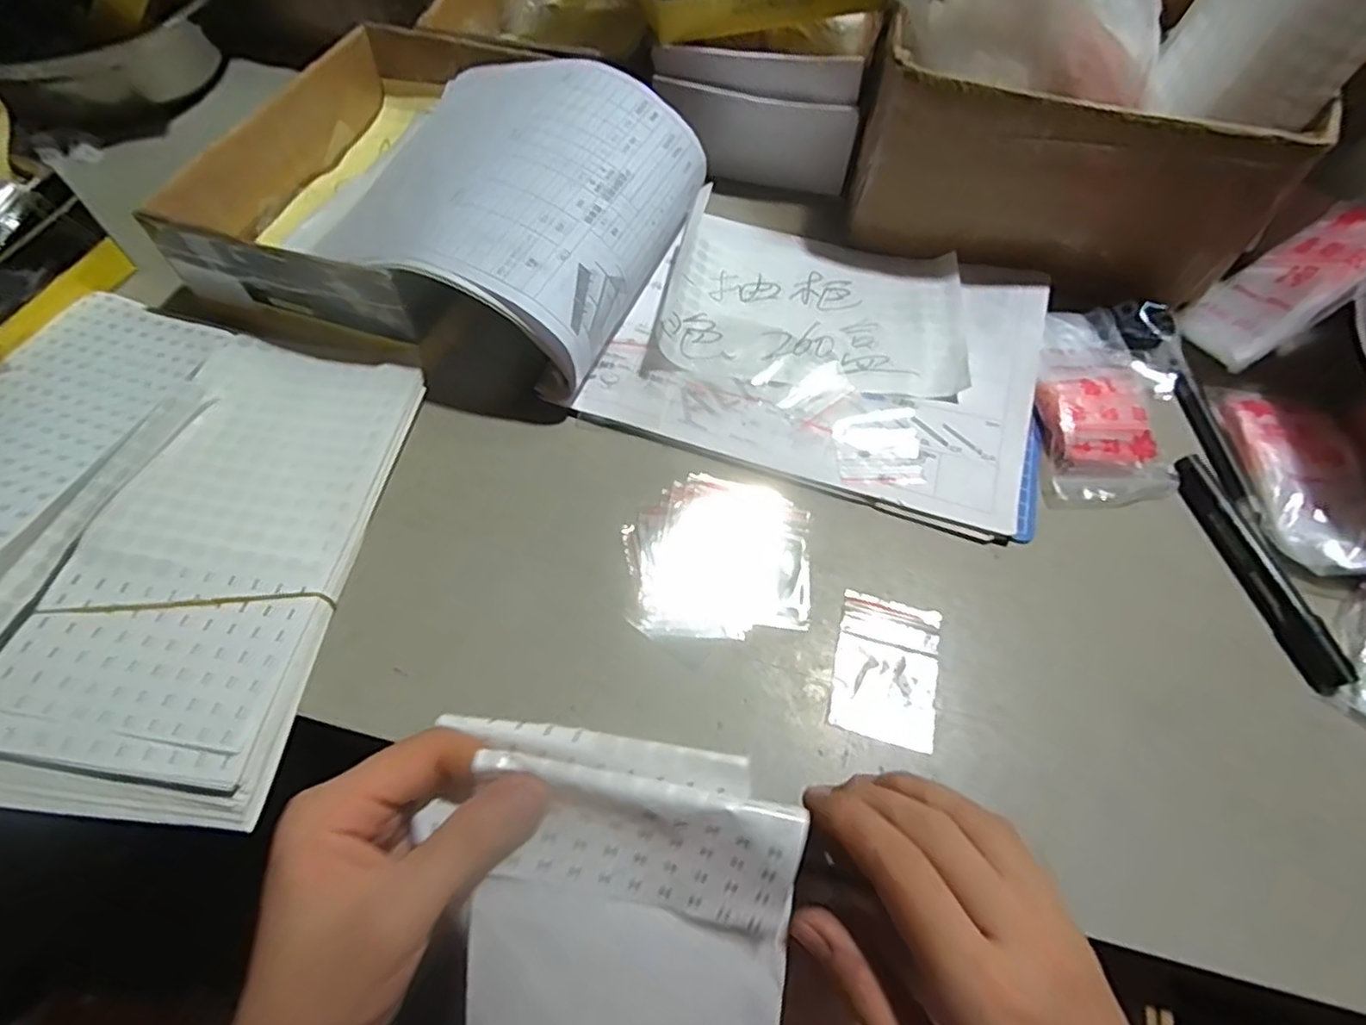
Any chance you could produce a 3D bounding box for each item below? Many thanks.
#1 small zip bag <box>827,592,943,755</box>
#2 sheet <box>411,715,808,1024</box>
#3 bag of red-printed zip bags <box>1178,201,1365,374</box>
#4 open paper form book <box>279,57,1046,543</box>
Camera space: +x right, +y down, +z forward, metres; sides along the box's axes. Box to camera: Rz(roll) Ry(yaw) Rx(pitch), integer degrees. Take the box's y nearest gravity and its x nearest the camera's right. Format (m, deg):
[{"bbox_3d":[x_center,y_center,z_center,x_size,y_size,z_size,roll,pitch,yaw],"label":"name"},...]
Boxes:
[{"bbox_3d":[0.099,0.075,0.316,0.047,0.004,0.069,14,60,4],"label":"small zip bag"},{"bbox_3d":[-0.024,0.179,0.261,0.129,0.020,0.182,2,98,3],"label":"sheet"},{"bbox_3d":[0.385,-0.150,0.392,0.015,0.147,0.077,40,27,-27],"label":"bag of red-printed zip bags"},{"bbox_3d":[0.000,-0.157,0.404,0.479,0.071,0.214,20,61,8],"label":"open paper form book"}]

